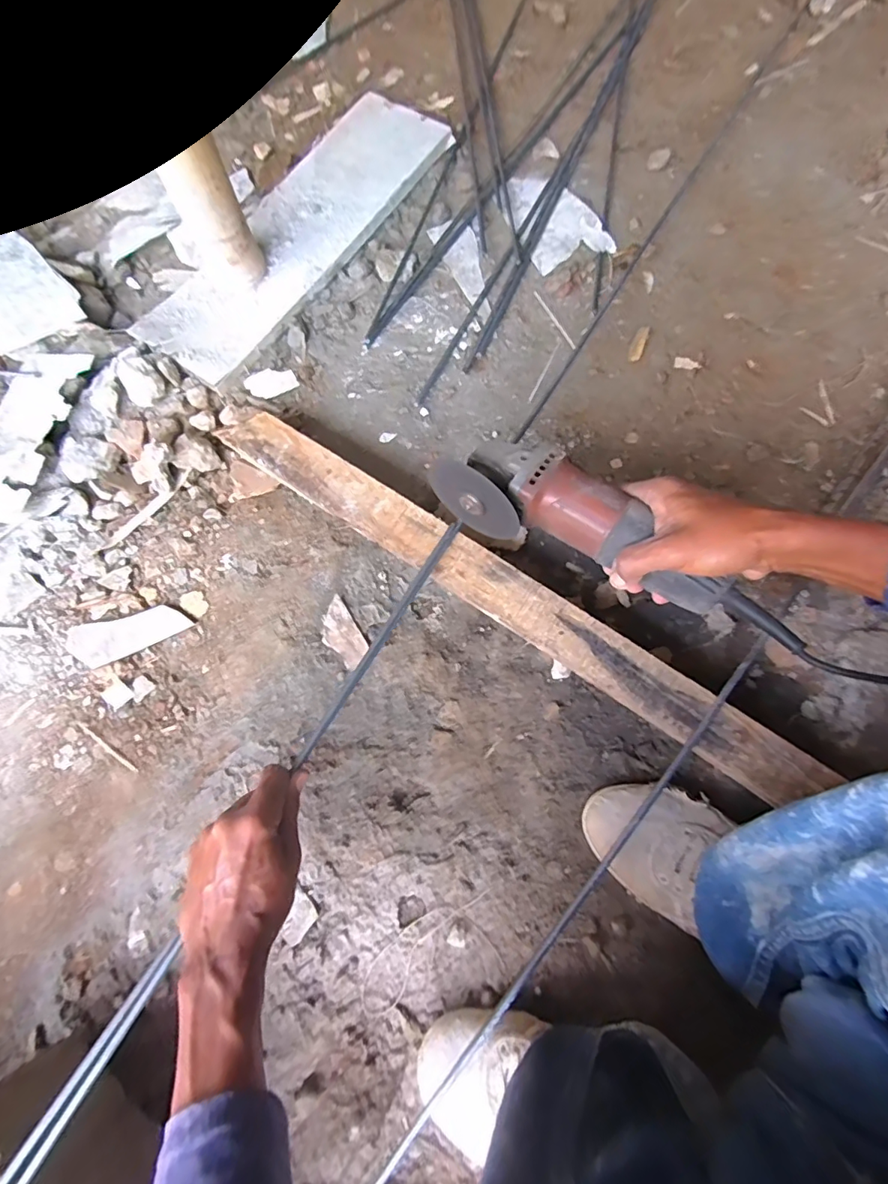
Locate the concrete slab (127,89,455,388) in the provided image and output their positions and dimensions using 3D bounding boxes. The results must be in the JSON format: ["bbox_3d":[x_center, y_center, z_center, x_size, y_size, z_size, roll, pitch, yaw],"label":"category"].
[{"bbox_3d":[-0.198,-0.510,0.693,0.162,0.028,0.531,32,77,6],"label":"concrete slab"}]

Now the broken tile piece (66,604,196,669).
[{"bbox_3d":[-0.347,0.048,0.547,0.125,0.007,0.048,-16,77,-6],"label":"broken tile piece"}]

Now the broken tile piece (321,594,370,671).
[{"bbox_3d":[-0.113,0.047,0.548,0.039,0.006,0.076,-32,79,-9],"label":"broken tile piece"}]

